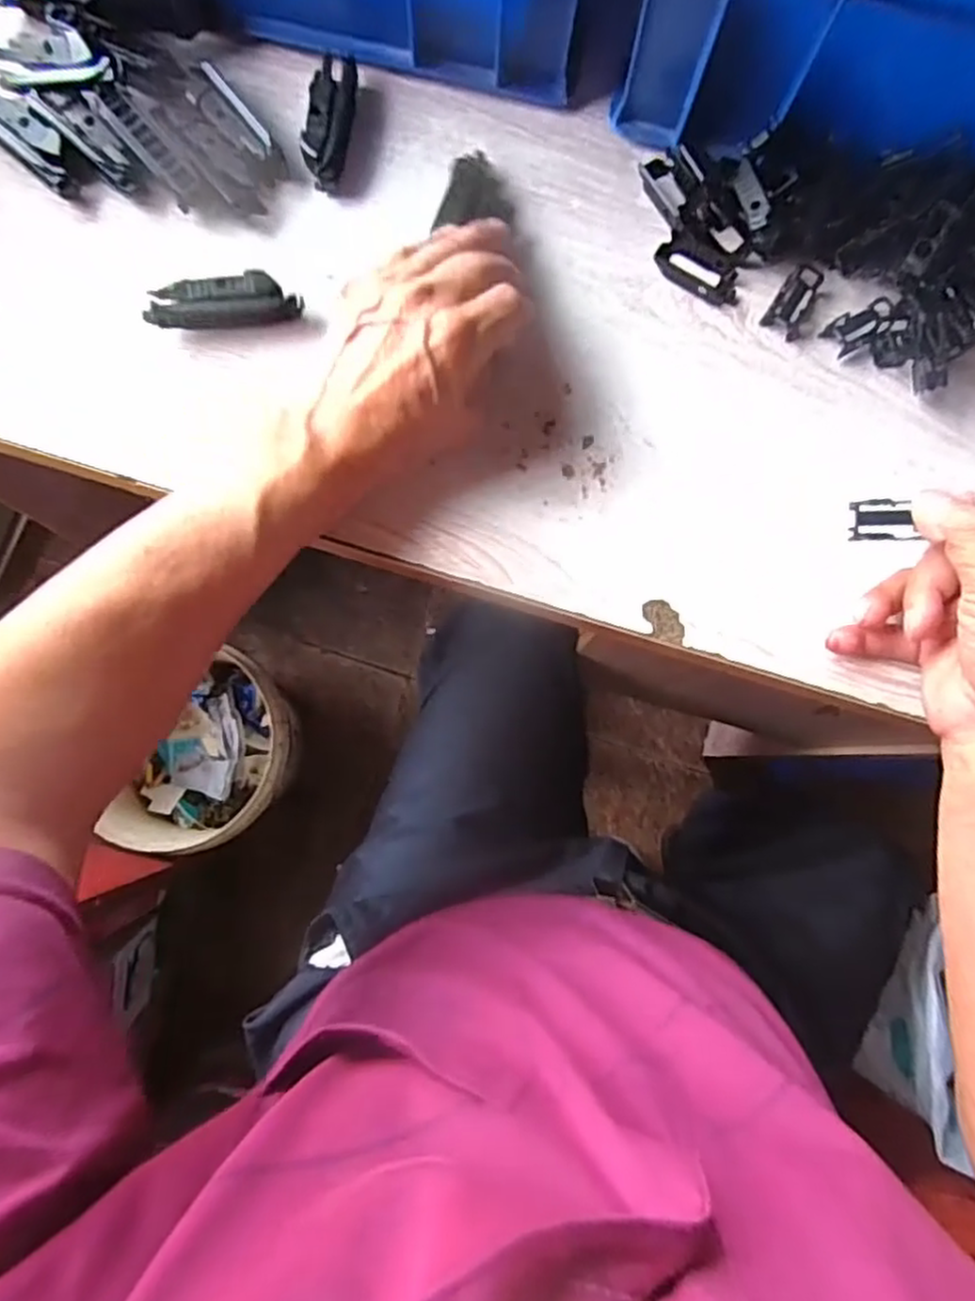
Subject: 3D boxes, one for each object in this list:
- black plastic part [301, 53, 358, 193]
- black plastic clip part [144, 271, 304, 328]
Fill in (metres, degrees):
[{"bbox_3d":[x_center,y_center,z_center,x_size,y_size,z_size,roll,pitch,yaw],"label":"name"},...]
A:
[{"bbox_3d":[-0.089,-0.299,0.400,0.023,0.019,0.076,6,81,-2],"label":"black plastic part"},{"bbox_3d":[-0.140,-0.185,0.378,0.077,0.021,0.019,-9,82,-4],"label":"black plastic clip part"}]

